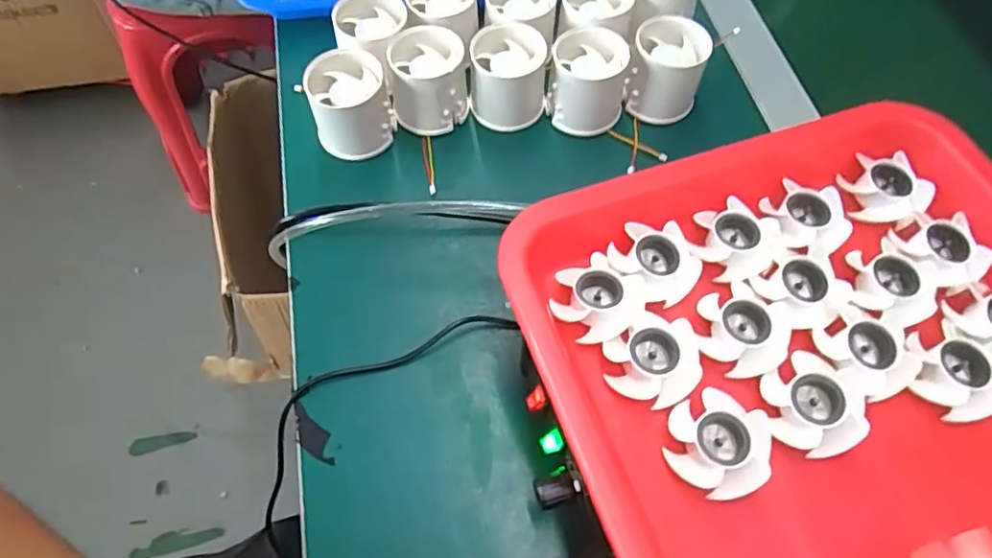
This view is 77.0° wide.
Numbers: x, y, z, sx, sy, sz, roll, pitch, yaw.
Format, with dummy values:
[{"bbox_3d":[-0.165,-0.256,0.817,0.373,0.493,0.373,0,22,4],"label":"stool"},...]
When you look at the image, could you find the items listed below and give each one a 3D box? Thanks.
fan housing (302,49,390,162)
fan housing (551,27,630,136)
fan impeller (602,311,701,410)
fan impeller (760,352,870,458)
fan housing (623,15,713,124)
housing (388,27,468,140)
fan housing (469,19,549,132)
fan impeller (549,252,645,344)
[{"bbox_3d":[-0.099,-0.117,0.423,0.049,0.050,0.050,-10,62,-7],"label":"fan housing"},{"bbox_3d":[0.063,-0.139,0.441,0.056,0.052,0.051,2,61,0],"label":"fan housing"},{"bbox_3d":[0.075,0.037,0.291,0.044,0.016,0.040,1,61,-1],"label":"fan impeller"},{"bbox_3d":[0.141,0.056,0.280,0.042,0.016,0.040,1,61,-1],"label":"fan impeller"},{"bbox_3d":[0.120,-0.149,0.444,0.050,0.048,0.058,13,62,6],"label":"fan housing"},{"bbox_3d":[-0.048,-0.140,0.440,0.053,0.049,0.054,-9,62,-6],"label":"housing"},{"bbox_3d":[0.008,-0.143,0.446,0.054,0.050,0.052,-3,62,-3],"label":"fan housing"},{"bbox_3d":[0.050,0.010,0.305,0.041,0.015,0.039,1,61,-1],"label":"fan impeller"}]

